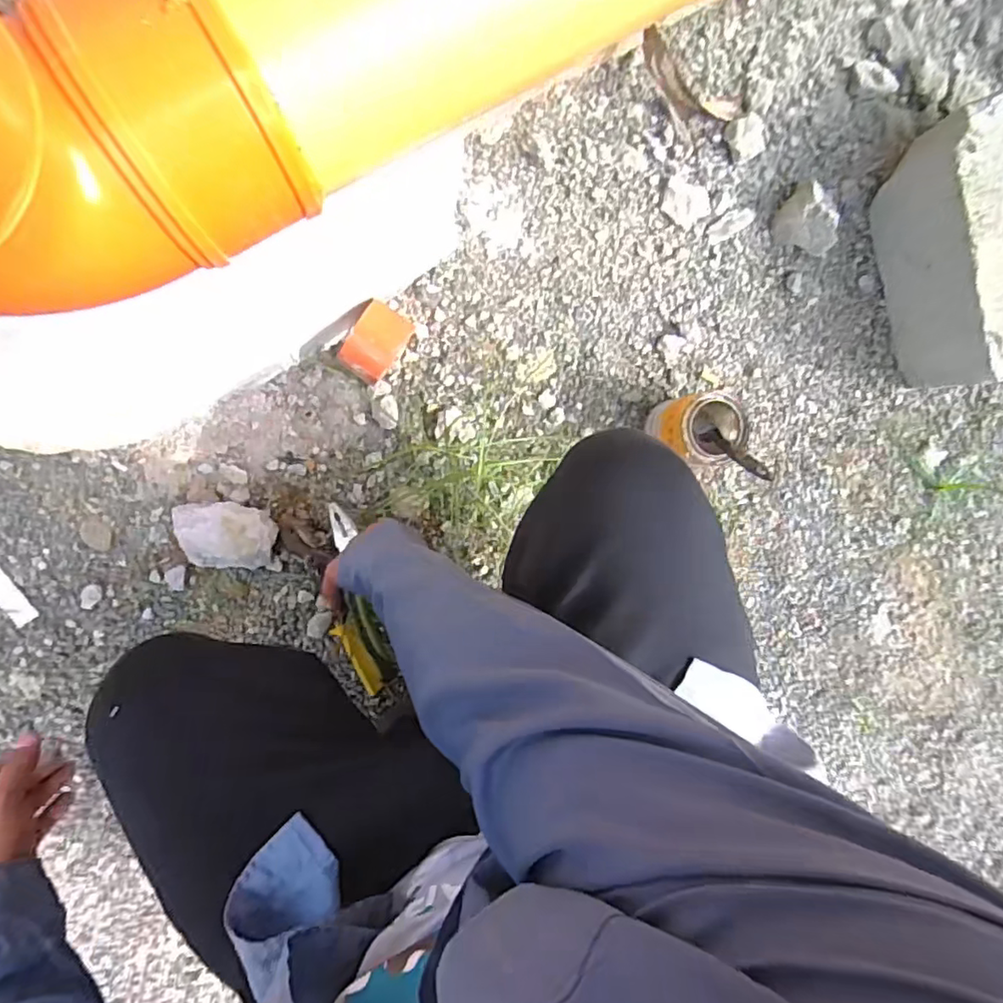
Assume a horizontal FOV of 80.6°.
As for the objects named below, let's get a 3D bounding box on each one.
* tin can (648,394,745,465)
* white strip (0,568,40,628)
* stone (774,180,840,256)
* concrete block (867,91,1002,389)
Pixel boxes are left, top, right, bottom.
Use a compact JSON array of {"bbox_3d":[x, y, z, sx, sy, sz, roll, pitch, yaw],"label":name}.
[{"bbox_3d":[0.231,-0.086,0.697,0.090,0.108,0.074,-12,95,-6],"label":"tin can"},{"bbox_3d":[-0.559,0.099,0.662,0.029,0.005,0.093,-36,102,-11],"label":"white strip"},{"bbox_3d":[0.368,-0.339,0.713,0.057,0.051,0.087,-27,96,-5],"label":"stone"},{"bbox_3d":[0.560,-0.289,0.682,0.154,0.184,0.284,-13,94,-3],"label":"concrete block"}]

